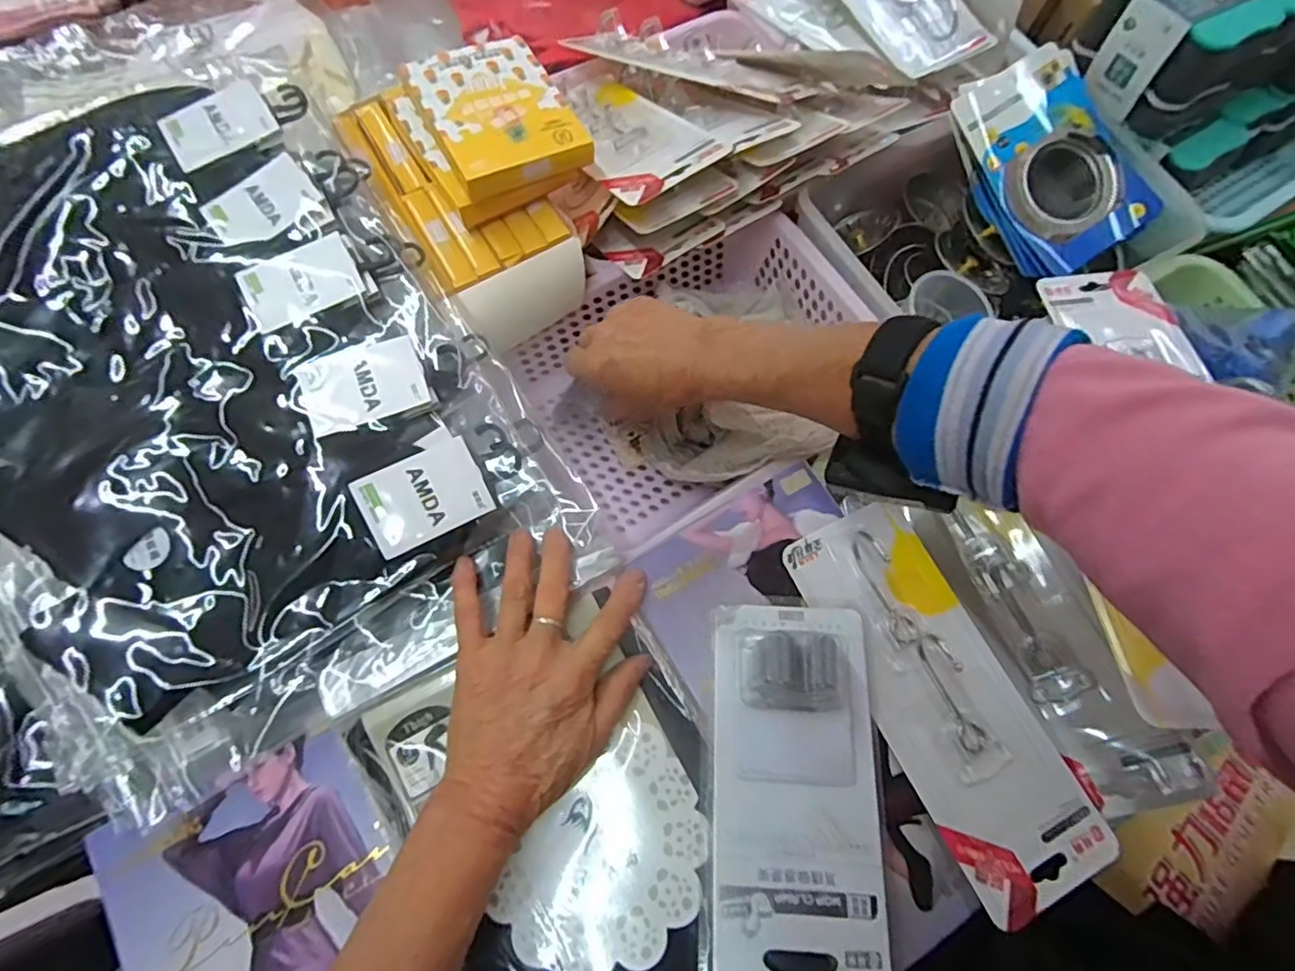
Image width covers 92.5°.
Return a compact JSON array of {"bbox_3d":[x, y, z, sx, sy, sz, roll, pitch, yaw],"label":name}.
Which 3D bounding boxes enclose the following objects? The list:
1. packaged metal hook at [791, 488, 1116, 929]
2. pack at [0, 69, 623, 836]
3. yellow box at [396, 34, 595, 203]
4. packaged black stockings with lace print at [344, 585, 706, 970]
[{"bbox_3d":[0.179,0.123,0.376,0.091,0.012,0.233,-24,75,-10],"label":"packaged metal hook"},{"bbox_3d":[-0.264,-0.063,0.388,0.294,0.069,0.428,-33,76,-12],"label":"pack"},{"bbox_3d":[-0.110,-0.271,0.448,0.098,0.020,0.120,-27,75,-11],"label":"yellow box"},{"bbox_3d":[-0.032,0.211,0.336,0.178,0.024,0.264,-25,75,-10],"label":"packaged black stockings with lace print"}]

